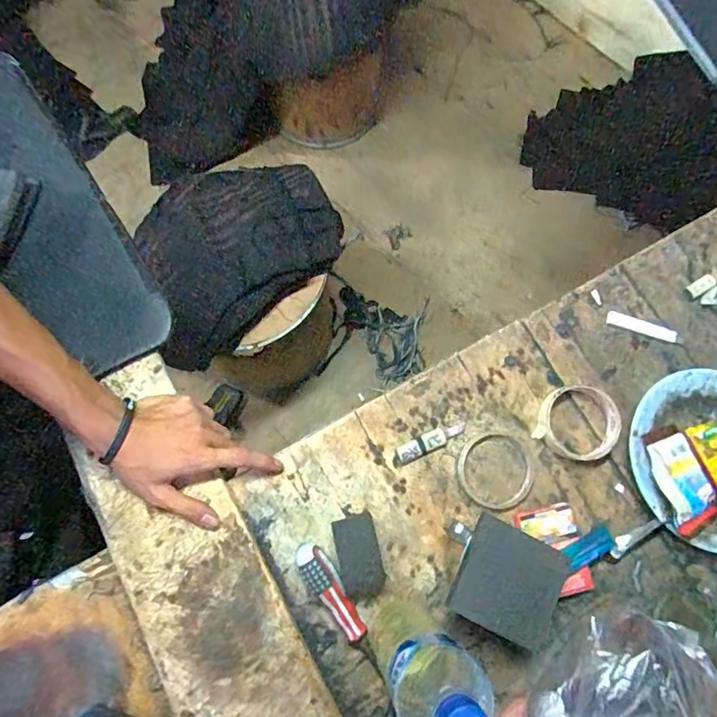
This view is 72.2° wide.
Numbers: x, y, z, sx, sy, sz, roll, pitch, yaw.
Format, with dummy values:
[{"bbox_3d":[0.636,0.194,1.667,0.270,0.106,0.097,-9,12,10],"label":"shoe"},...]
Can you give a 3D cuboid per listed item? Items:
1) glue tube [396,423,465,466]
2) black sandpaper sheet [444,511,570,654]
[{"bbox_3d":[0.082,0.093,0.548,0.083,0.013,0.021,-25,77,-9],"label":"glue tube"},{"bbox_3d":[0.138,0.205,0.456,0.095,0.007,0.091,30,67,-8],"label":"black sandpaper sheet"}]

